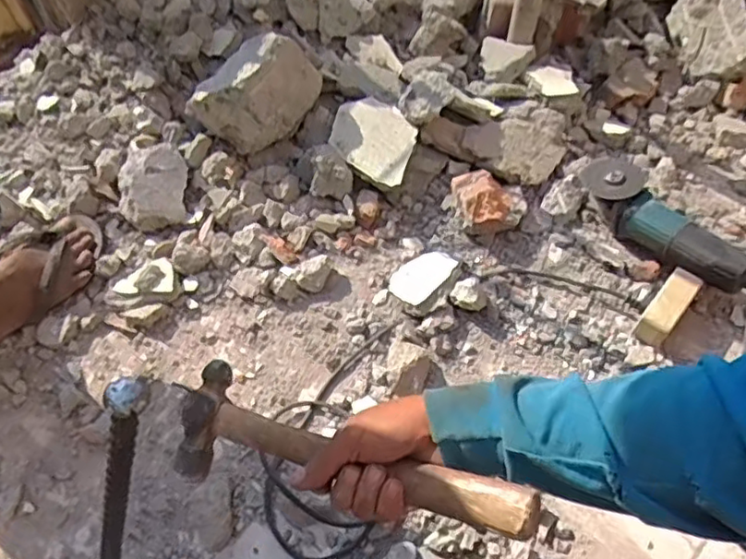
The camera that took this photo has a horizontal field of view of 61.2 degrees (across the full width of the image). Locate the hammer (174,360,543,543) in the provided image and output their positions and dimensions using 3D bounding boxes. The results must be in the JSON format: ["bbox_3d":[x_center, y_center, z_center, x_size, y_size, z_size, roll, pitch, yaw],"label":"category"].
[{"bbox_3d":[-0.030,0.135,0.478,0.316,0.033,0.091,5,59,33],"label":"hammer"}]

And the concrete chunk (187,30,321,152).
[{"bbox_3d":[-0.173,-0.289,0.966,0.201,0.124,0.097,-33,64,-18],"label":"concrete chunk"}]

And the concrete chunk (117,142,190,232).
[{"bbox_3d":[-0.337,-0.151,0.963,0.100,0.052,0.134,-10,58,-5],"label":"concrete chunk"}]

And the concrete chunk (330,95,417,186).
[{"bbox_3d":[0.000,-0.217,0.993,0.129,0.043,0.149,14,59,9],"label":"concrete chunk"}]

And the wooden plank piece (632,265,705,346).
[{"bbox_3d":[0.397,0.037,0.852,0.042,0.055,0.108,35,65,21],"label":"wooden plank piece"}]

